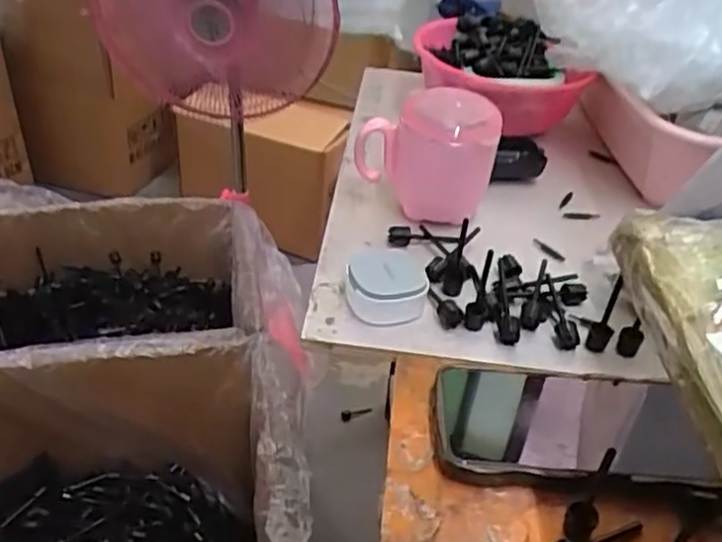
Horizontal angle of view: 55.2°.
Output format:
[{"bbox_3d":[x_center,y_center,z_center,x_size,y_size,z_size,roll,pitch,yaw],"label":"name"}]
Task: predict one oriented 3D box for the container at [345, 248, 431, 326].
[{"bbox_3d":[0.016,0.009,0.485,0.053,0.031,0.059,1,38,-5],"label":"container"}]

